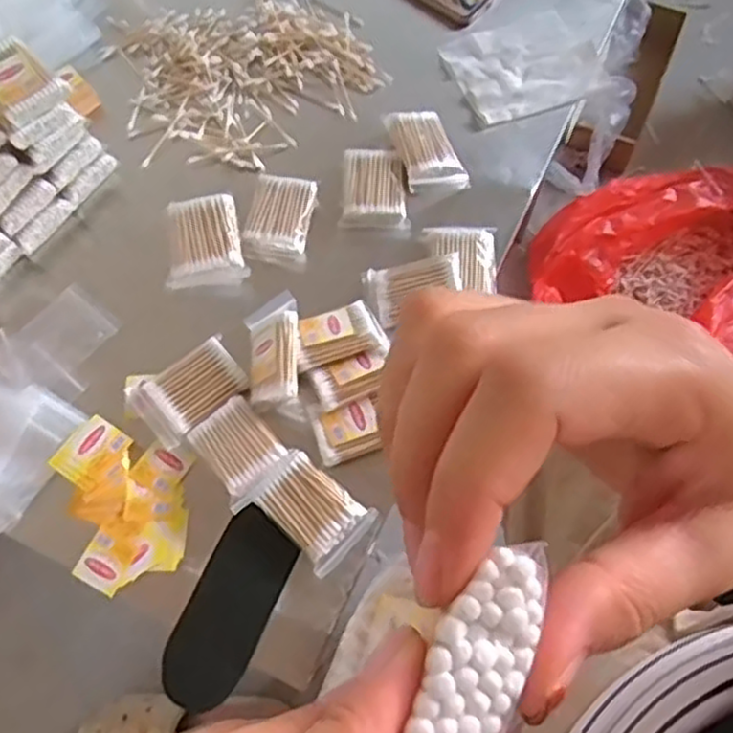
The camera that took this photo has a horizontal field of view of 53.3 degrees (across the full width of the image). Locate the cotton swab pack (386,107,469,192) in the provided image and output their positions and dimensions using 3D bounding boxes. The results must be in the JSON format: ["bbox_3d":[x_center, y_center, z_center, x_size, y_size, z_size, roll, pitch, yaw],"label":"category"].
[{"bbox_3d":[0.057,-0.208,0.708,0.057,0.020,0.094,-18,67,-6],"label":"cotton swab pack"}]

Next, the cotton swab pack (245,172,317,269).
[{"bbox_3d":[-0.080,-0.137,0.681,0.058,0.021,0.084,7,67,4],"label":"cotton swab pack"}]

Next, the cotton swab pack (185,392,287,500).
[{"bbox_3d":[-0.104,0.063,0.590,0.055,0.013,0.072,-39,71,-14],"label":"cotton swab pack"}]

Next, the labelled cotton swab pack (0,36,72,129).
[{"bbox_3d":[-0.294,-0.241,0.616,0.057,0.022,0.068,-39,71,-14],"label":"labelled cotton swab pack"}]

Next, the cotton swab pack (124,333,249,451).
[{"bbox_3d":[-0.149,0.017,0.611,0.088,0.014,0.064,-39,71,-14],"label":"cotton swab pack"}]

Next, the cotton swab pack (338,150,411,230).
[{"bbox_3d":[0.008,-0.168,0.692,0.061,0.019,0.078,3,67,3],"label":"cotton swab pack"}]

